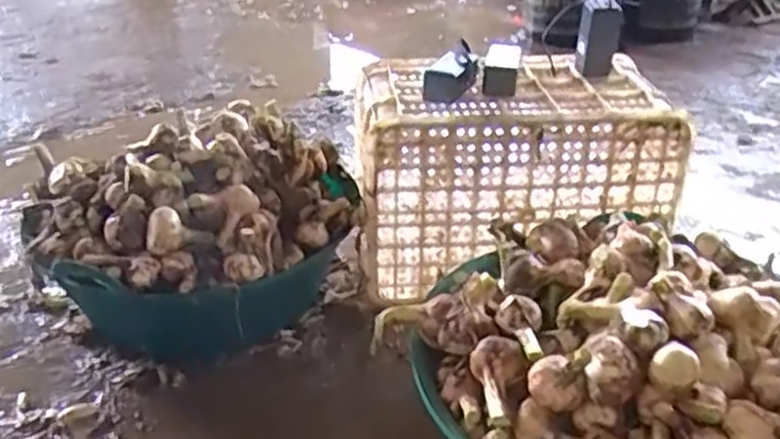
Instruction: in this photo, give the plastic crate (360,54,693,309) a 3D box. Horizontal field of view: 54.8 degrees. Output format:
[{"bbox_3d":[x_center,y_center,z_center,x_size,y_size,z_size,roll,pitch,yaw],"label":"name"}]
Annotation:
[{"bbox_3d":[0.192,-0.086,1.285,0.494,0.293,0.279,-3,29,-8],"label":"plastic crate"}]

